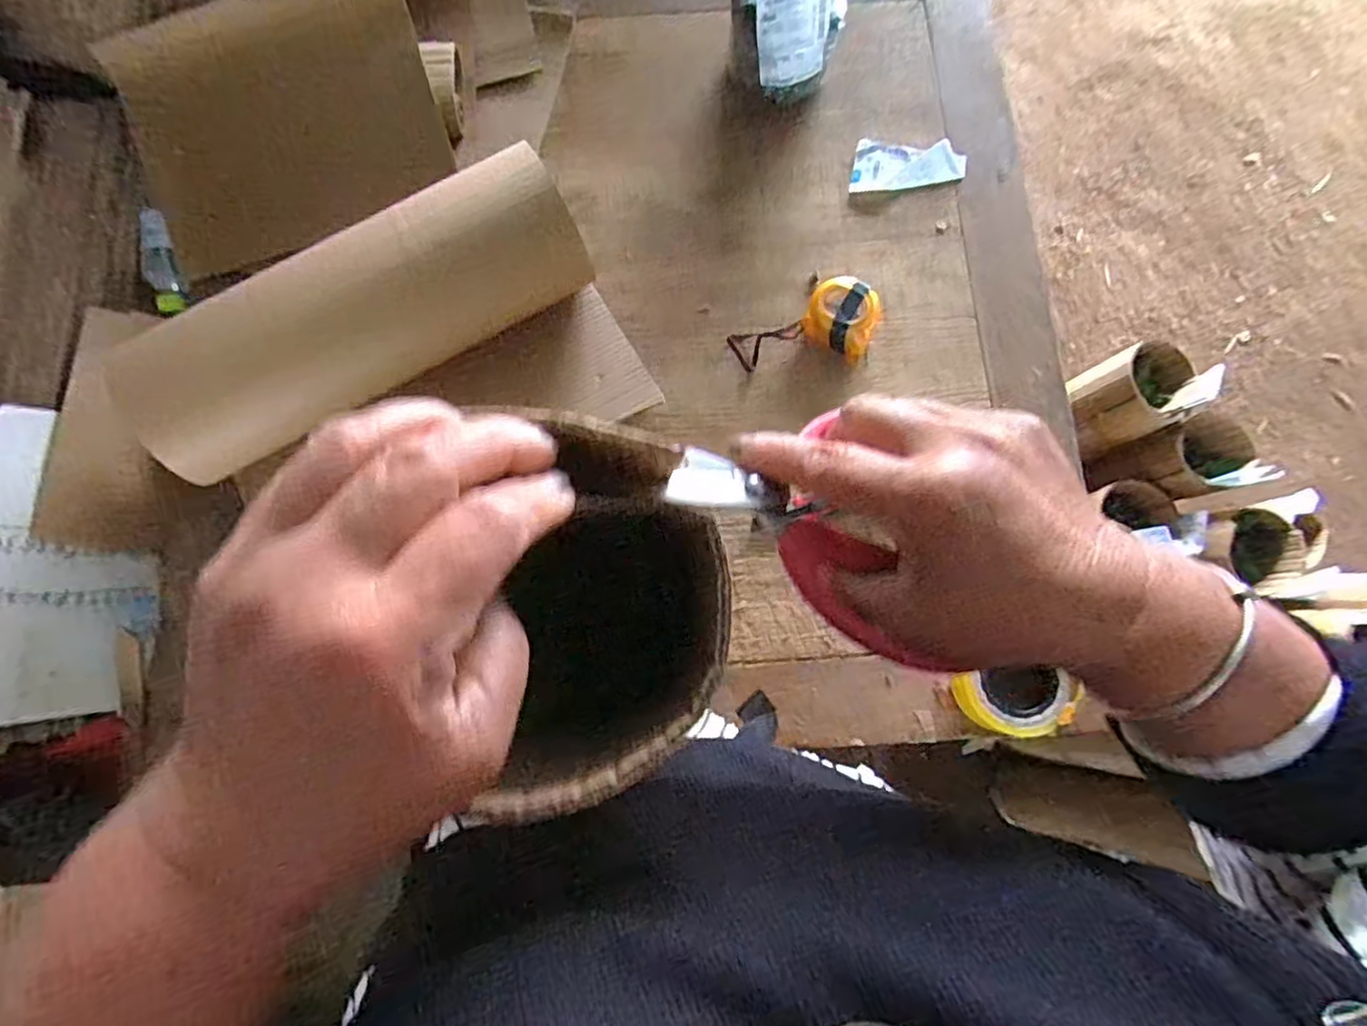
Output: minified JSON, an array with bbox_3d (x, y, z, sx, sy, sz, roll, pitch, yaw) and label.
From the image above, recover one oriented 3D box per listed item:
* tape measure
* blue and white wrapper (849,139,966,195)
[{"bbox_3d":[0.141,-0.197,0.732,0.159,0.046,0.092,-26,81,-5],"label":"tape measure"},{"bbox_3d":[0.271,-0.421,0.798,0.131,0.019,0.061,2,80,0],"label":"blue and white wrapper"}]

